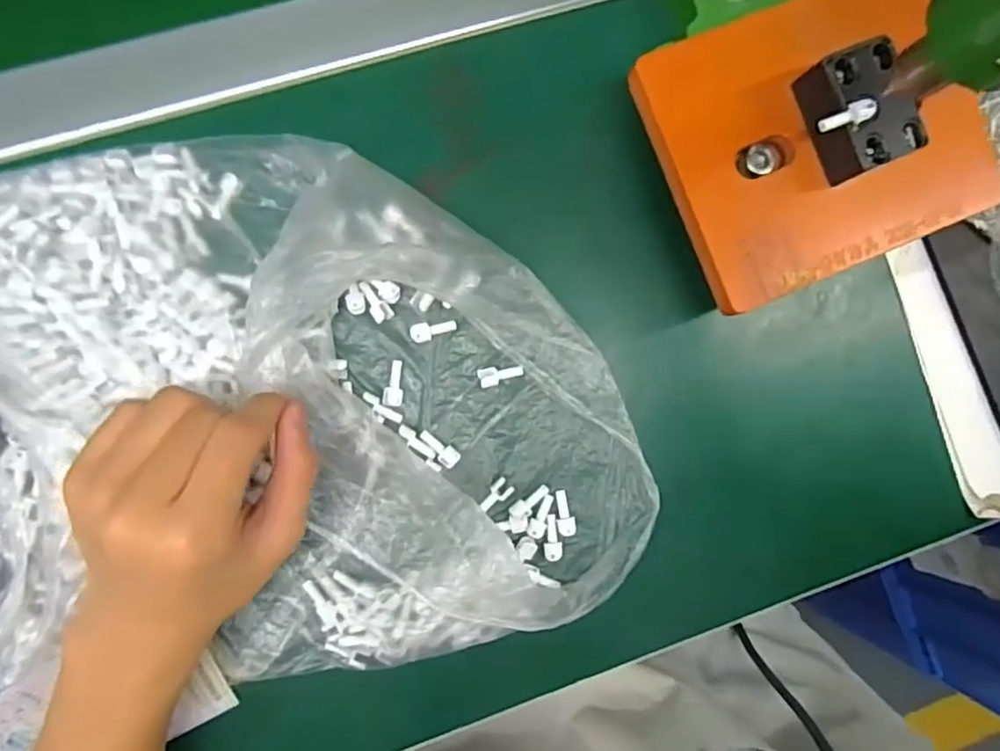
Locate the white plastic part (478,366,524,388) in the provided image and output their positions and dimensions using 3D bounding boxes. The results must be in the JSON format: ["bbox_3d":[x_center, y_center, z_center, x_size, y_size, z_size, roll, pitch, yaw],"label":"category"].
[{"bbox_3d":[0.001,-0.001,0.326,0.024,0.006,0.010,-14,91,-6],"label":"white plastic part"}]

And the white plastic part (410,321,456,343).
[{"bbox_3d":[-0.035,-0.023,0.322,0.024,0.006,0.010,-14,93,-22],"label":"white plastic part"}]

